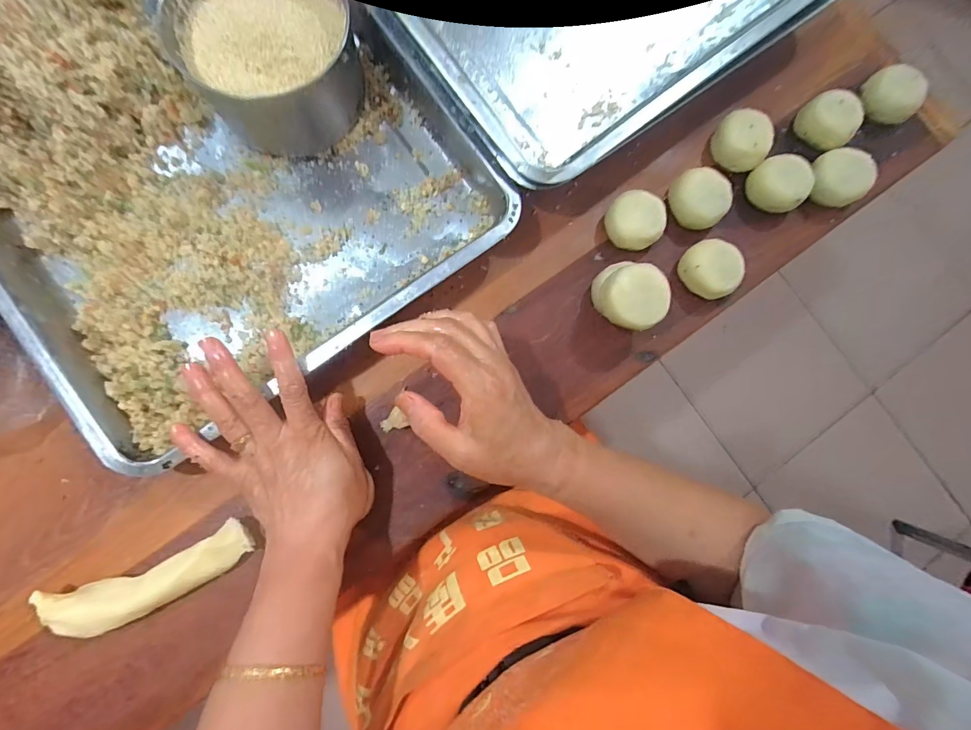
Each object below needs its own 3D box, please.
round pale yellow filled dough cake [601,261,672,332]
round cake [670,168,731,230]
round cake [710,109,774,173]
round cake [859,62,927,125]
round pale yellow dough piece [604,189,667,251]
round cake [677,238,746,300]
[{"bbox_3d":[0.127,-0.057,0.365,0.050,0.024,0.050,0,83,-4],"label":"round pale yellow filled dough cake"},{"bbox_3d":[0.200,-0.154,0.410,0.051,0.031,0.057,-38,89,-6],"label":"round cake"},{"bbox_3d":[0.244,-0.213,0.419,0.050,0.030,0.053,0,83,-4],"label":"round cake"},{"bbox_3d":[0.399,-0.264,0.429,0.050,0.036,0.053,0,83,-4],"label":"round cake"},{"bbox_3d":[0.137,-0.132,0.400,0.047,0.036,0.045,0,83,-4],"label":"round pale yellow dough piece"},{"bbox_3d":[0.205,-0.087,0.395,0.043,0.031,0.051,-29,86,-6],"label":"round cake"}]

